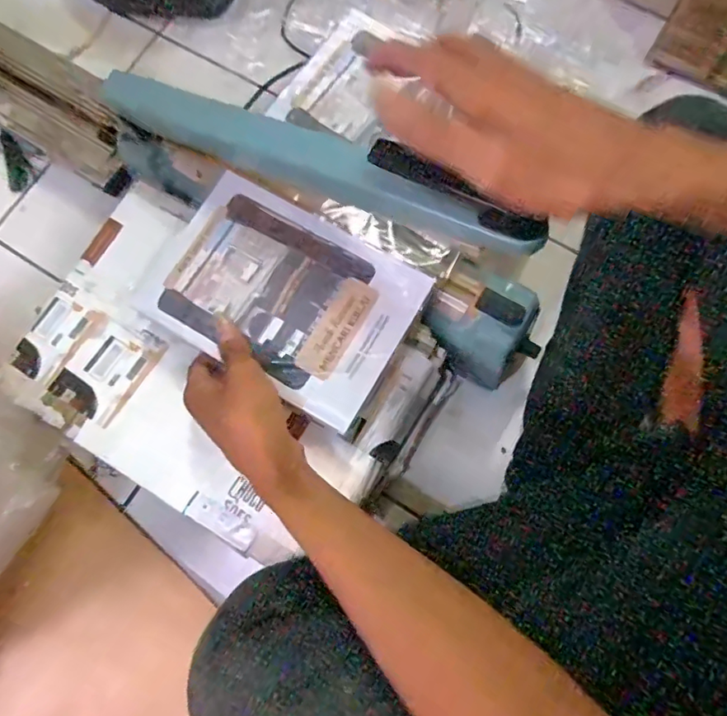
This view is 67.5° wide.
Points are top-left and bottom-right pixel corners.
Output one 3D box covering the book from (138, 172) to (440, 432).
[{"bbox_3d":[-0.062,-0.050,0.428,0.192,0.009,0.137,28,77,9],"label":"book"}]

